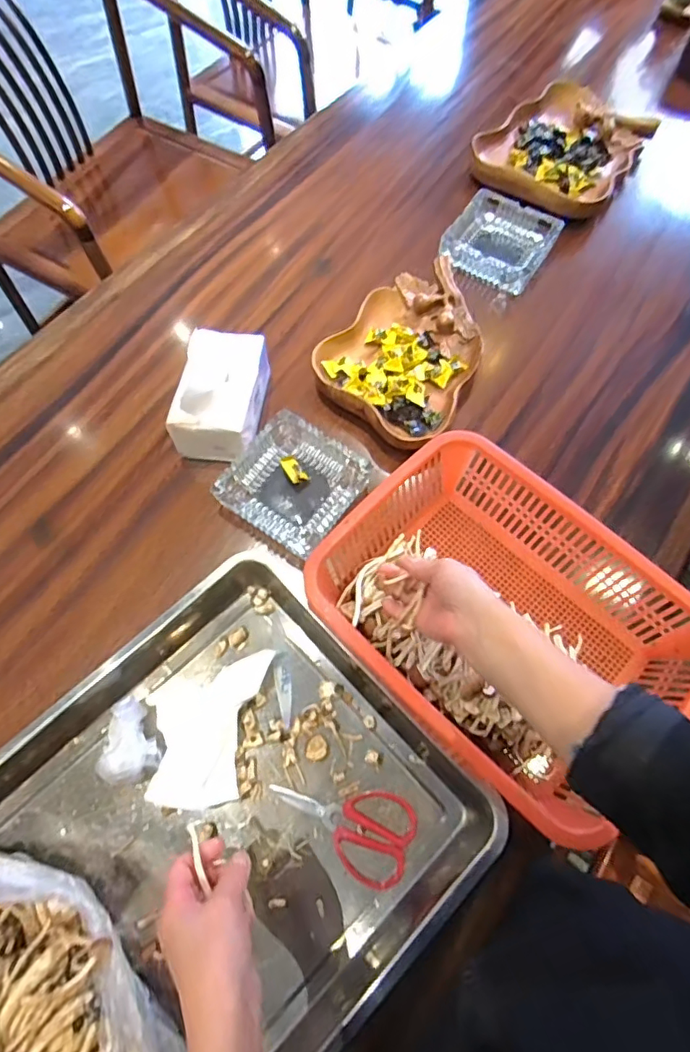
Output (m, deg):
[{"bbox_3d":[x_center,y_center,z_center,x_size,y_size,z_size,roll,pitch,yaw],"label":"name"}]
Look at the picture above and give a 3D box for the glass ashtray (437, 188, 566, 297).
[{"bbox_3d":[0.248,-0.456,0.846,0.157,0.049,0.156,28,68,9],"label":"glass ashtray"}]

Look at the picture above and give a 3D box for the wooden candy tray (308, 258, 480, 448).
[{"bbox_3d":[0.104,-0.242,0.742,0.208,0.049,0.281,40,71,14],"label":"wooden candy tray"}]

